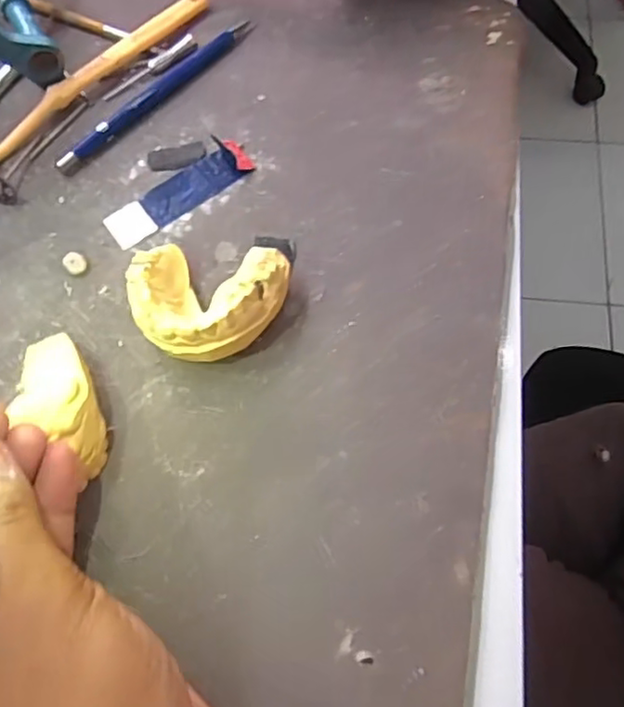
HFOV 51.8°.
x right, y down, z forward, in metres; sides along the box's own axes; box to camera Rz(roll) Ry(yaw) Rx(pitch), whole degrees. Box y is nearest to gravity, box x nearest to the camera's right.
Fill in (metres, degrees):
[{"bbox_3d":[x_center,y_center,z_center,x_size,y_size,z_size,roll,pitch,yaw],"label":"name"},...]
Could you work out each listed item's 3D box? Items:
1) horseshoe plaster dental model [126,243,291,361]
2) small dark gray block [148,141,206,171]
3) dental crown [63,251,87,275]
[{"bbox_3d":[-0.043,-0.021,0.260,0.063,0.032,0.054,6,62,7],"label":"horseshoe plaster dental model"},{"bbox_3d":[-0.067,-0.099,0.320,0.029,0.004,0.015,-11,62,-2],"label":"small dark gray block"},{"bbox_3d":[-0.107,-0.040,0.289,0.009,0.006,0.010,-31,64,-12],"label":"dental crown"}]

